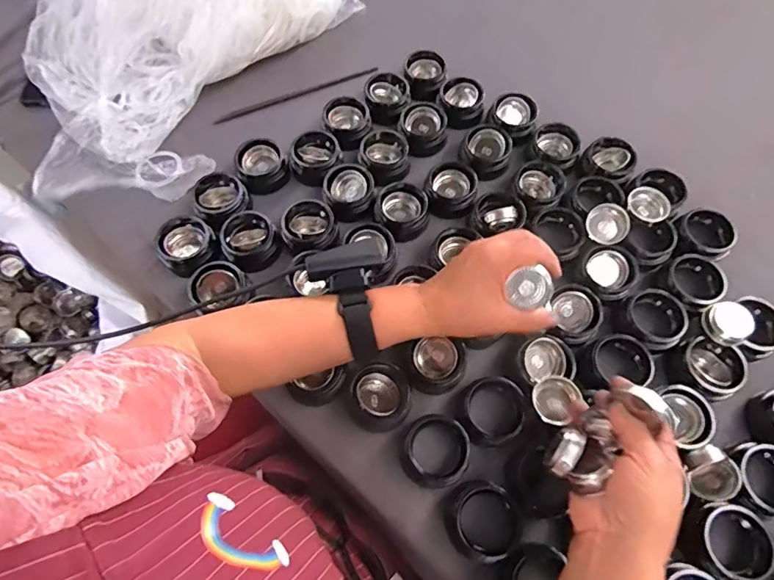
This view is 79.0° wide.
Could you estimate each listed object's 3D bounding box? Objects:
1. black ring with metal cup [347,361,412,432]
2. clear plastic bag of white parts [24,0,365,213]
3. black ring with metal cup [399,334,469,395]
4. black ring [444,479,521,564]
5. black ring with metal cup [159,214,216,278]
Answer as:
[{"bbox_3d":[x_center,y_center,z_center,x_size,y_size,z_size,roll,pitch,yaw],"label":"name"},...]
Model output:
[{"bbox_3d":[-0.005,0.106,0.471,0.060,0.030,0.064,1,65,-1],"label":"black ring with metal cup"},{"bbox_3d":[-0.284,-0.331,0.583,0.294,0.156,0.458,25,67,10],"label":"clear plastic bag of white parts"},{"bbox_3d":[0.052,0.075,0.486,0.063,0.024,0.057,-28,69,-14],"label":"black ring with metal cup"},{"bbox_3d":[0.090,0.212,0.432,0.066,0.022,0.071,1,65,-1],"label":"black ring"},{"bbox_3d":[-0.231,-0.049,0.546,0.059,0.029,0.072,-17,67,-10],"label":"black ring with metal cup"}]

